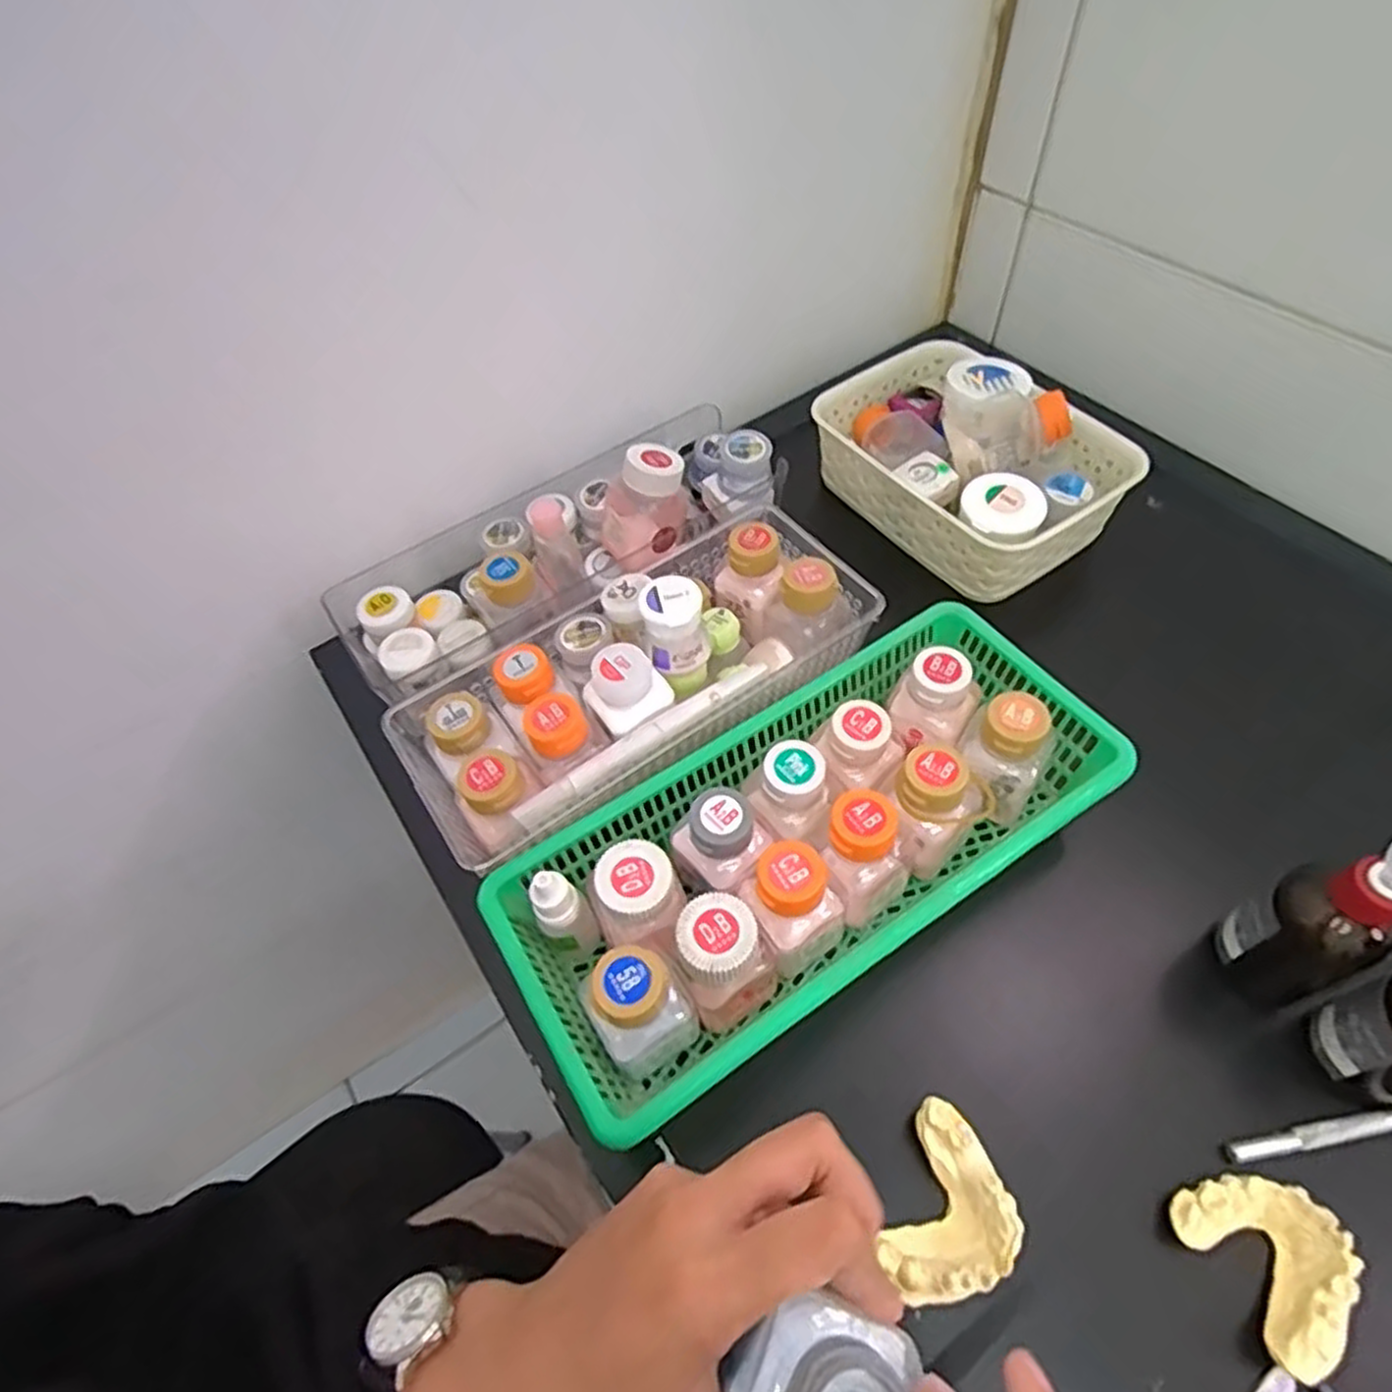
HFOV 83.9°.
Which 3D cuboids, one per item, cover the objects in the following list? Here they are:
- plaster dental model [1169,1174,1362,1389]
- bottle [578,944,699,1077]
[{"bbox_3d":[0.222,0.215,0.296,0.048,0.020,0.060,-24,57,-12],"label":"plaster dental model"},{"bbox_3d":[-0.024,0.137,0.335,0.038,0.061,0.038,-29,58,-15],"label":"bottle"}]

